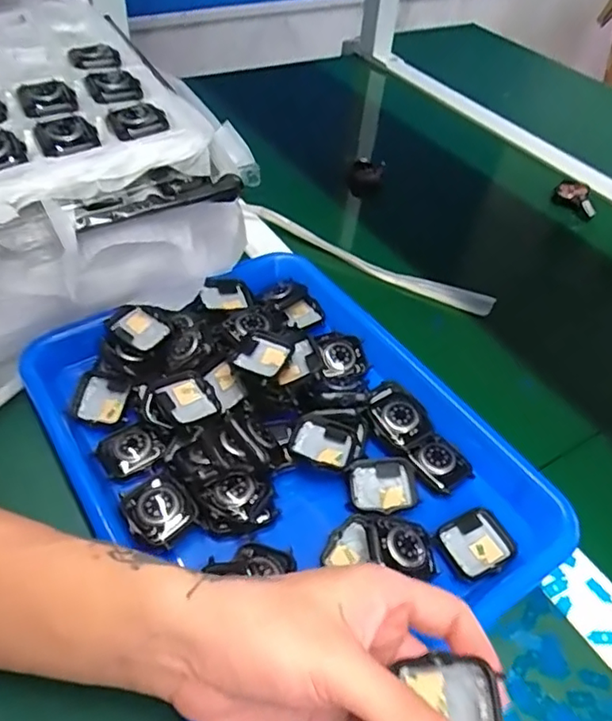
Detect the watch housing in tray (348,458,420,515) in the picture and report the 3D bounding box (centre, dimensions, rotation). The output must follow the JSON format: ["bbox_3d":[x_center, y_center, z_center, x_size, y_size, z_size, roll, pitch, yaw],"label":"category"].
[{"bbox_3d":[0.051,0.084,0.377,0.044,0.010,0.040,-7,48,-11],"label":"watch housing in tray"}]

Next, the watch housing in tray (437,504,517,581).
[{"bbox_3d":[0.108,0.113,0.355,0.047,0.006,0.038,-22,52,-23],"label":"watch housing in tray"}]

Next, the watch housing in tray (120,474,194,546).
[{"bbox_3d":[-0.091,0.092,0.351,0.036,0.014,0.041,-30,56,-29],"label":"watch housing in tray"}]

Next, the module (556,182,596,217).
[{"bbox_3d":[0.314,-0.186,0.667,0.036,0.021,0.049,5,47,-1],"label":"module"}]

